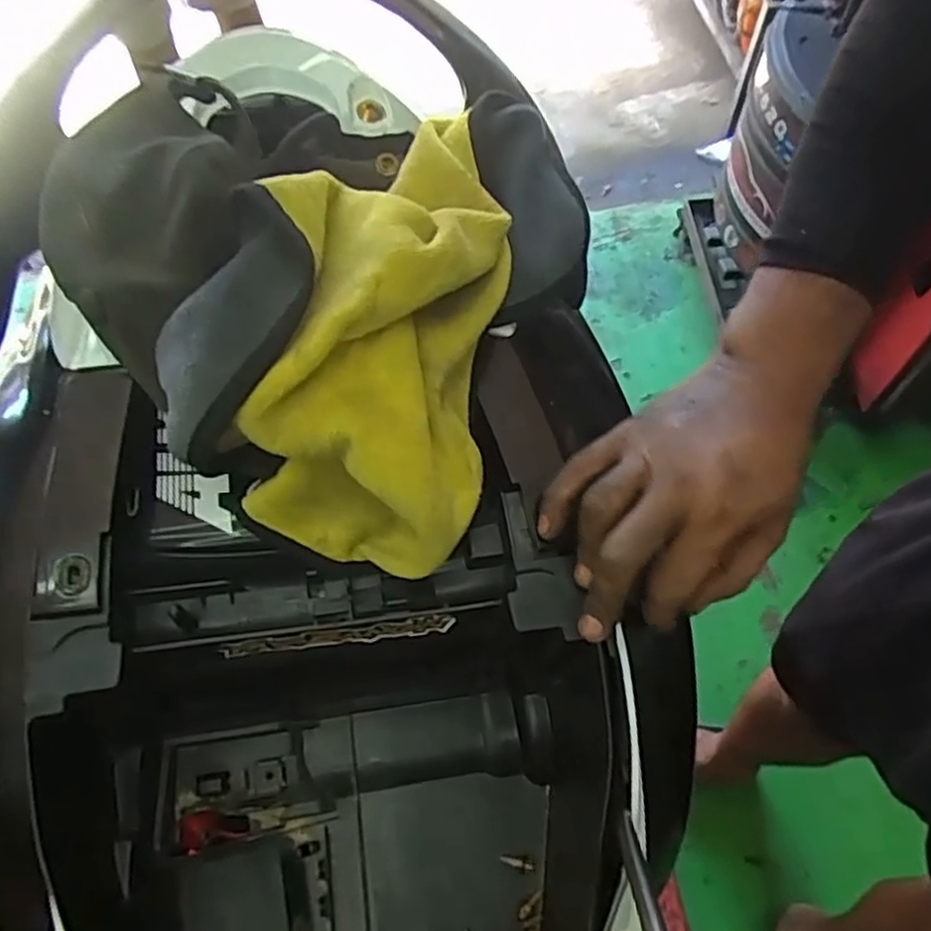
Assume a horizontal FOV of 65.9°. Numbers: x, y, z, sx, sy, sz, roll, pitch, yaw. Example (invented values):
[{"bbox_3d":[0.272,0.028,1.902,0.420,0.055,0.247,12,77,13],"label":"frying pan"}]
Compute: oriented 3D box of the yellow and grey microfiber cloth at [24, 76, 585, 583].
[{"bbox_3d":[-0.077,-0.108,0.383,0.236,0.124,0.249,21,65,13],"label":"yellow and grey microfiber cloth"}]

